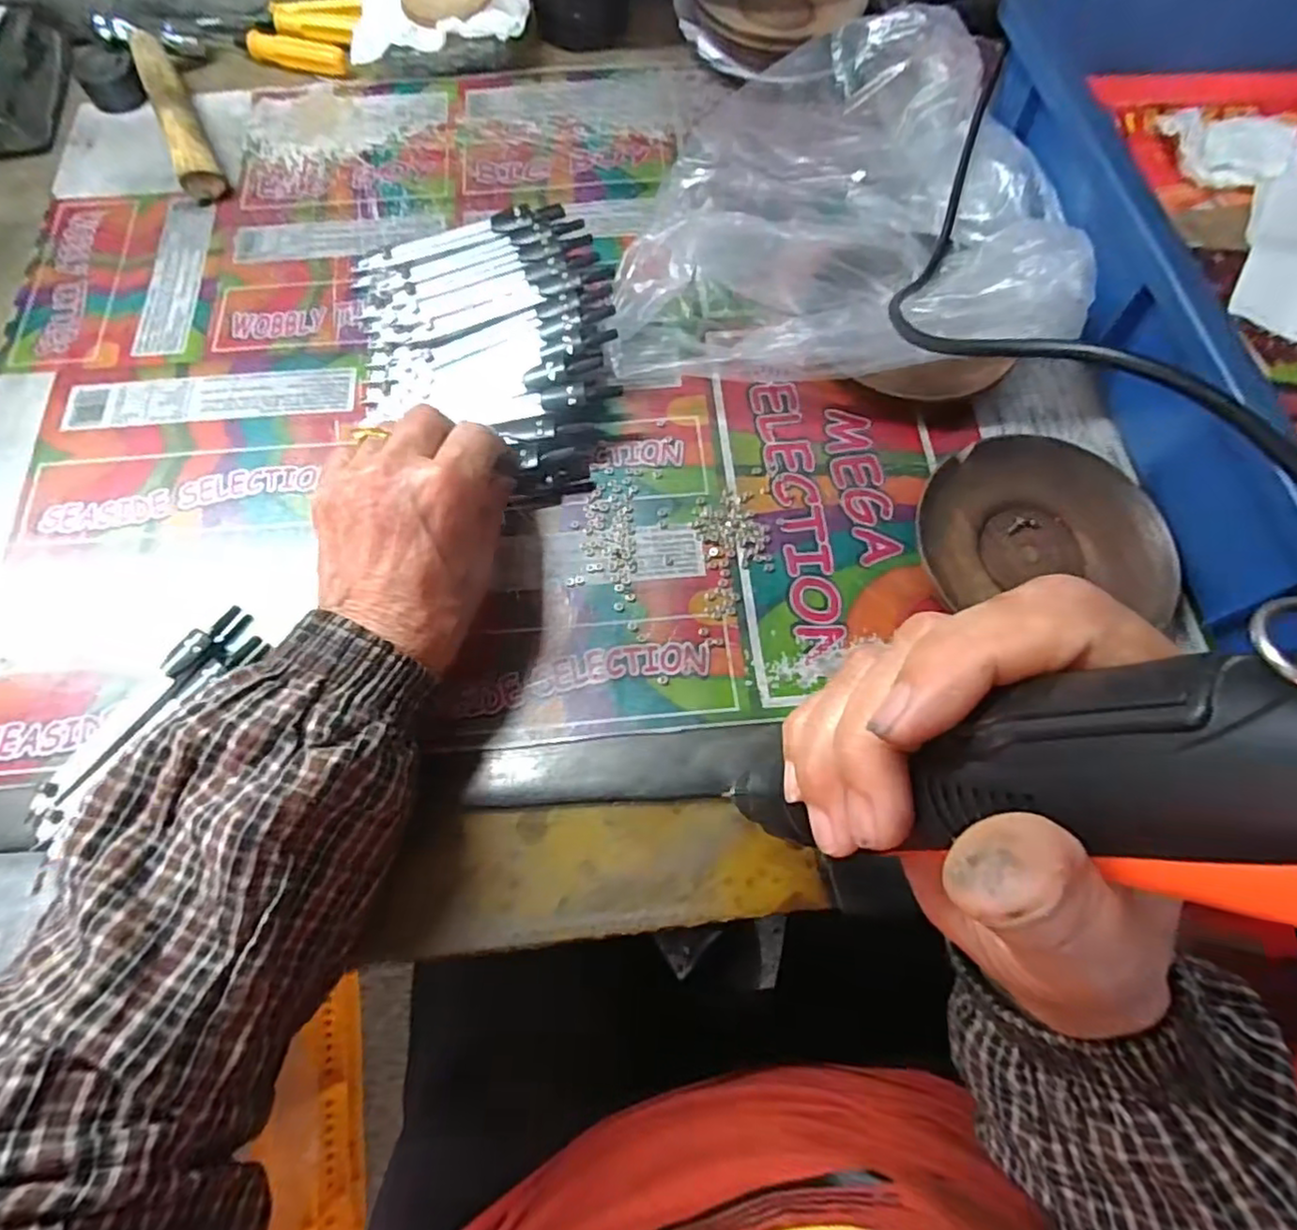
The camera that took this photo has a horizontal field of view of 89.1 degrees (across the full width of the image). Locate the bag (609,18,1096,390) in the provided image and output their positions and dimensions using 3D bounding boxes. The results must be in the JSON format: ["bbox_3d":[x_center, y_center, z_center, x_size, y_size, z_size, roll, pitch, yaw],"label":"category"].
[{"bbox_3d":[0.110,-0.244,0.372,0.223,0.058,0.263,8,69,3],"label":"bag"}]

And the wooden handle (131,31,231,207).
[{"bbox_3d":[-0.304,-0.322,0.425,0.022,0.027,0.130,-25,71,-9],"label":"wooden handle"}]

